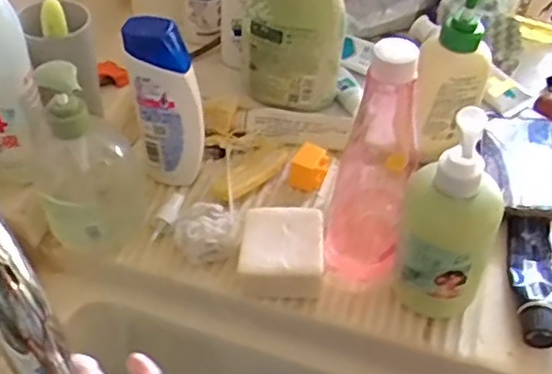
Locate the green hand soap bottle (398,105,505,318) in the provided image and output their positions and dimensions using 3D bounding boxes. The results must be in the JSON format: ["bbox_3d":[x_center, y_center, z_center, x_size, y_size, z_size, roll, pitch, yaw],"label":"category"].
[{"bbox_3d":[0.125,0.027,0.467,0.067,0.178,0.048,13,48,7],"label":"green hand soap bottle"}]

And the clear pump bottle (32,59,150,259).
[{"bbox_3d":[-0.153,-0.025,0.538,0.079,0.183,0.089,-6,48,-10],"label":"clear pump bottle"}]

